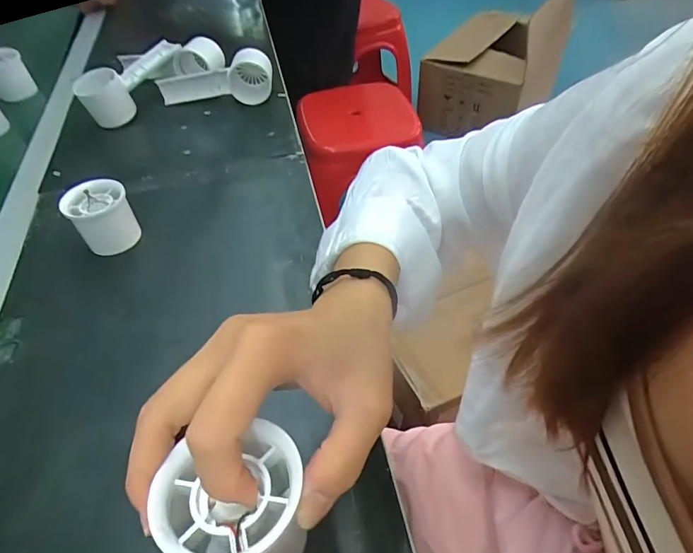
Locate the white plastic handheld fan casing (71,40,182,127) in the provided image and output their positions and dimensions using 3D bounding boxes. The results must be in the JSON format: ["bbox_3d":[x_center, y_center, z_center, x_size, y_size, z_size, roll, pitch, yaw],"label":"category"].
[{"bbox_3d":[-0.283,-0.263,0.595,0.063,0.059,0.151,10,51,11],"label":"white plastic handheld fan casing"}]

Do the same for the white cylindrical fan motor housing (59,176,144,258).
[{"bbox_3d":[-0.239,-0.060,0.436,0.053,0.054,0.050,-30,55,-20],"label":"white cylindrical fan motor housing"}]

